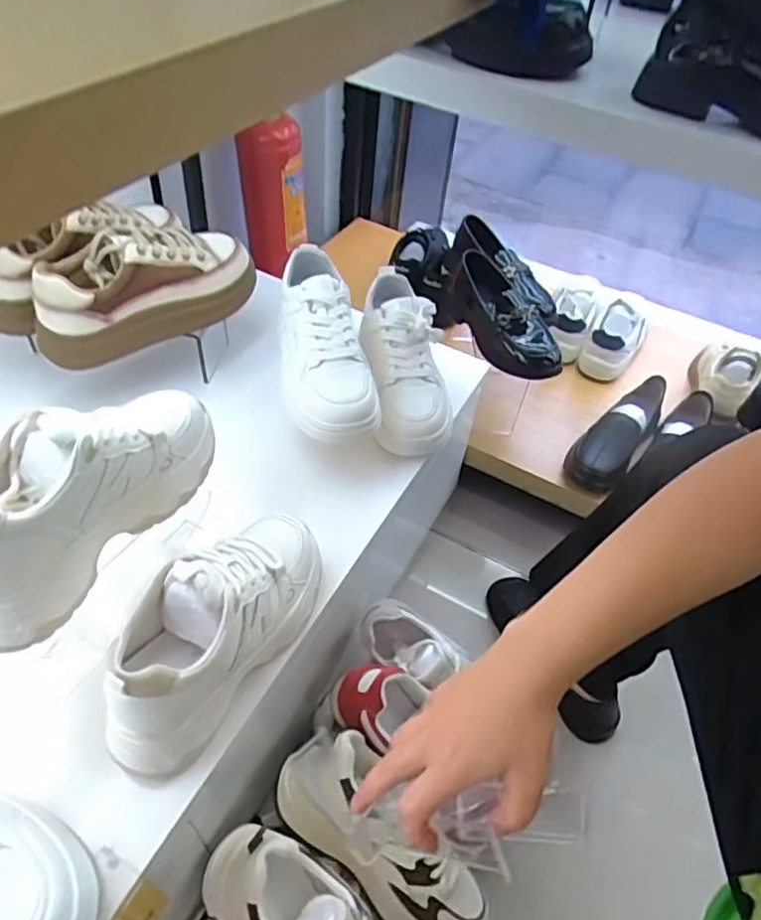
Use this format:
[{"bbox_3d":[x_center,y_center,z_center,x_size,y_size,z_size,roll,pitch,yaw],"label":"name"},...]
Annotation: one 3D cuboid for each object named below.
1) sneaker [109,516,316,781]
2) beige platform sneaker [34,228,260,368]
[{"bbox_3d":[-0.126,0.124,0.503,0.081,0.112,0.234,28,51,17],"label":"sneaker"},{"bbox_3d":[-0.256,-0.198,0.690,0.252,0.103,0.102,-24,55,-25],"label":"beige platform sneaker"}]

